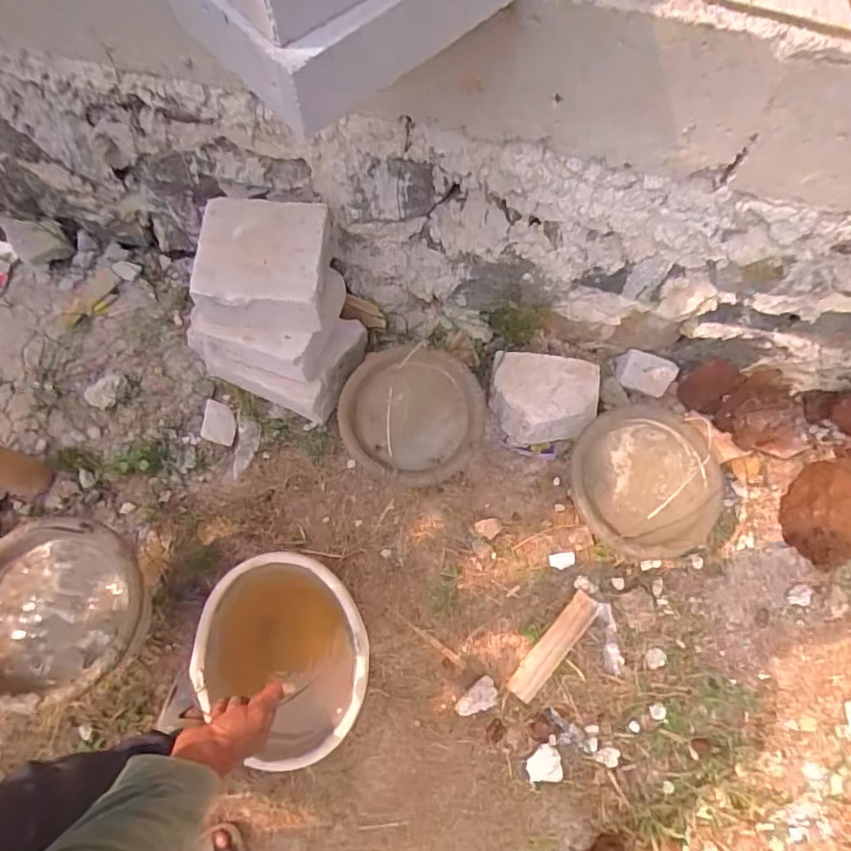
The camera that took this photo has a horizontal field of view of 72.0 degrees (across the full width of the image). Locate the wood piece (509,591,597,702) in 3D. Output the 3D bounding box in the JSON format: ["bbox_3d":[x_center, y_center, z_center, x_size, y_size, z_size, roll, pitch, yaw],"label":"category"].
[{"bbox_3d":[0.230,0.396,1.050,0.050,0.011,0.213,41,77,10],"label":"wood piece"}]

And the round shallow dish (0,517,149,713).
[{"bbox_3d":[-0.524,0.254,0.811,0.258,0.069,0.238,0,73,-1],"label":"round shallow dish"}]

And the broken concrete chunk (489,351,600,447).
[{"bbox_3d":[0.225,-0.052,1.142,0.192,0.104,0.159,2,73,0],"label":"broken concrete chunk"}]

